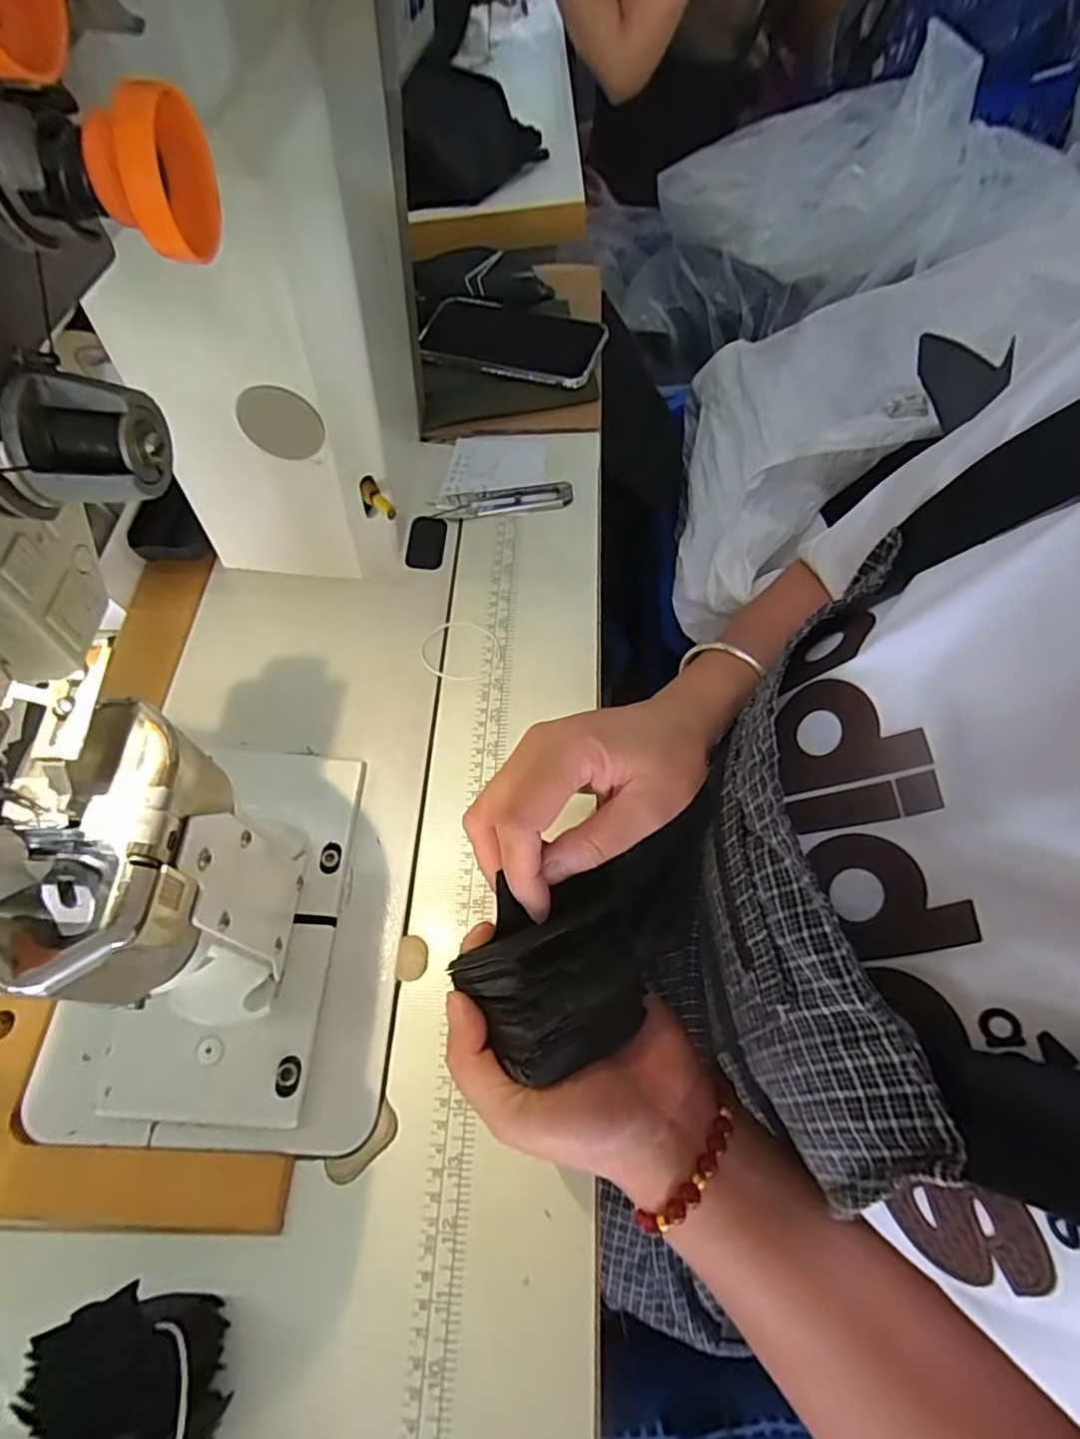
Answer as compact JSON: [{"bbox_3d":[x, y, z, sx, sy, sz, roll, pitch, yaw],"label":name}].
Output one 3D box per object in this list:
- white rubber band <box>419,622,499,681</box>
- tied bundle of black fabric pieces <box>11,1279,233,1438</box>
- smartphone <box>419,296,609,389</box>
[{"bbox_3d":[-0.057,-0.050,0.450,0.058,0.004,0.049,7,64,9],"label":"white rubber band"},{"bbox_3d":[-0.169,0.272,0.248,0.062,0.073,0.061,-9,63,-2],"label":"tied bundle of black fabric pieces"},{"bbox_3d":[-0.026,-0.341,0.566,0.161,0.010,0.083,14,68,11],"label":"smartphone"}]

